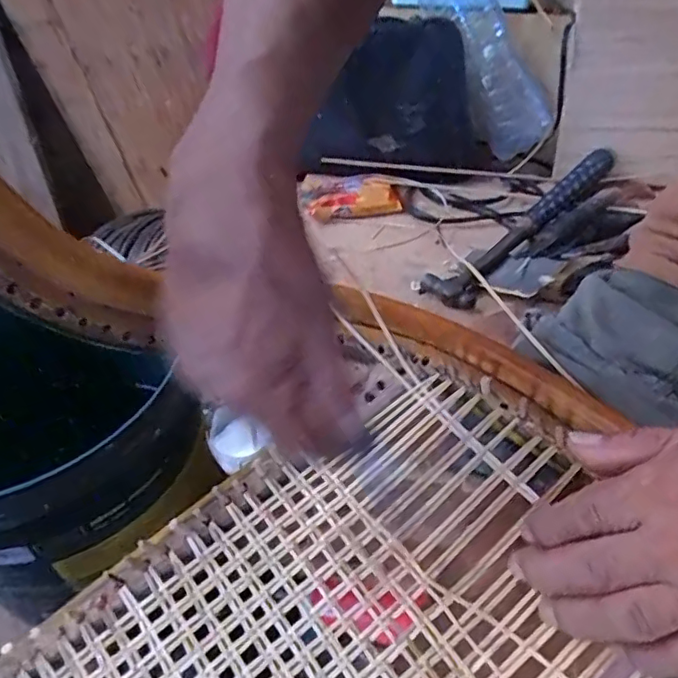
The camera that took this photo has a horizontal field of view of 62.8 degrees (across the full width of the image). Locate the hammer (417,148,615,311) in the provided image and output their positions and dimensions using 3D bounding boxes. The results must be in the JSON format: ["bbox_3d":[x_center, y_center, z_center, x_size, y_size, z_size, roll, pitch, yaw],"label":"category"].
[{"bbox_3d":[0.197,-0.128,0.577,0.061,0.045,0.314,31,51,31],"label":"hammer"}]

